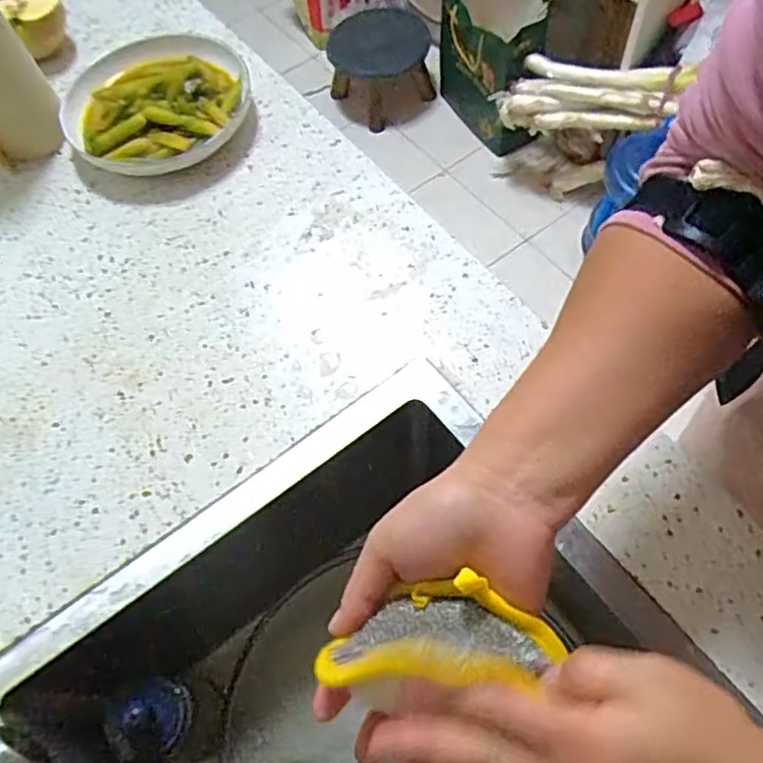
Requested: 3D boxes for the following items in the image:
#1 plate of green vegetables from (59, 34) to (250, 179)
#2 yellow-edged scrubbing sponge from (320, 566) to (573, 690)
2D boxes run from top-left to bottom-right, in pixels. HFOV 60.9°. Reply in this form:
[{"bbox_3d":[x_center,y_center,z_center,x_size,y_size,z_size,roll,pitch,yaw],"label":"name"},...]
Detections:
[{"bbox_3d":[-0.229,-0.293,0.660,0.181,0.033,0.202,-17,63,-6],"label":"plate of green vegetables"},{"bbox_3d":[0.025,0.114,0.295,0.107,0.031,0.042,-5,62,-1],"label":"yellow-edged scrubbing sponge"}]

